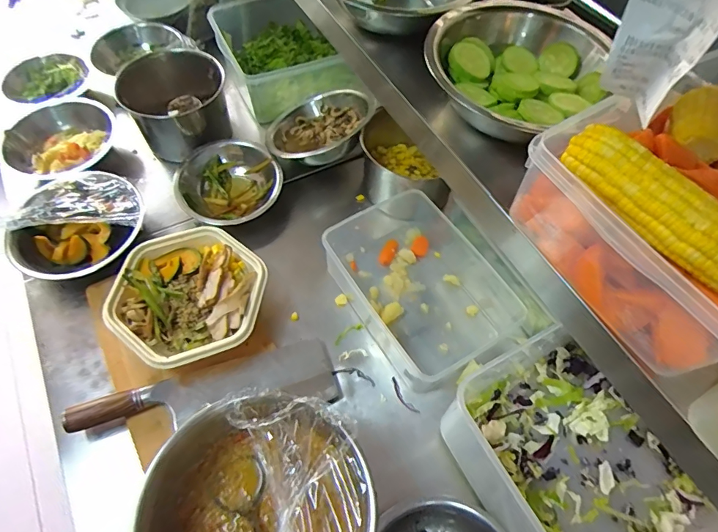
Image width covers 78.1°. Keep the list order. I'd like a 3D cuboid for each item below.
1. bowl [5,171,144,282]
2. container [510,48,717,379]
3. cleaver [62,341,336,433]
[{"bbox_3d":[-0.419,-0.052,0.672,0.180,0.067,0.180,1,59,-2],"label":"bowl"},{"bbox_3d":[0.284,-0.060,0.345,0.263,0.106,0.201,-27,64,-18],"label":"container"},{"bbox_3d":[-0.189,0.173,0.565,0.321,0.030,0.088,-15,61,-12],"label":"cleaver"}]

